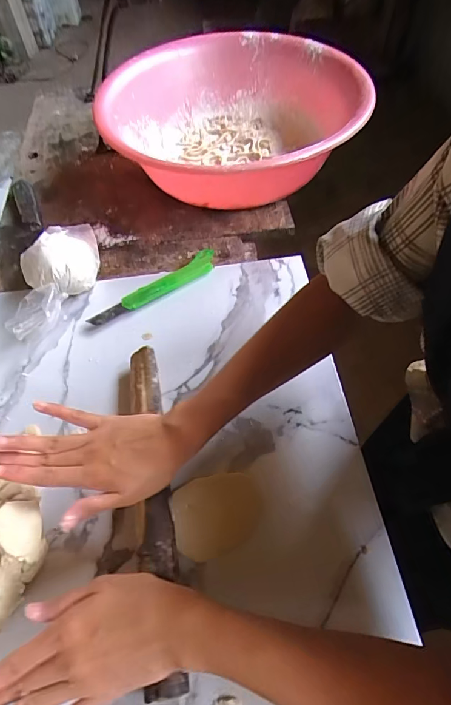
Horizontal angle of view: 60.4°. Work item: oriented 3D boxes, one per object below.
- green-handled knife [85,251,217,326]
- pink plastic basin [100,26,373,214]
[{"bbox_3d":[-0.091,-0.086,0.513,0.187,0.013,0.028,-33,64,-15],"label":"green-handled knife"},{"bbox_3d":[0.016,-0.371,0.643,0.392,0.143,0.408,-1,60,2],"label":"pink plastic basin"}]

